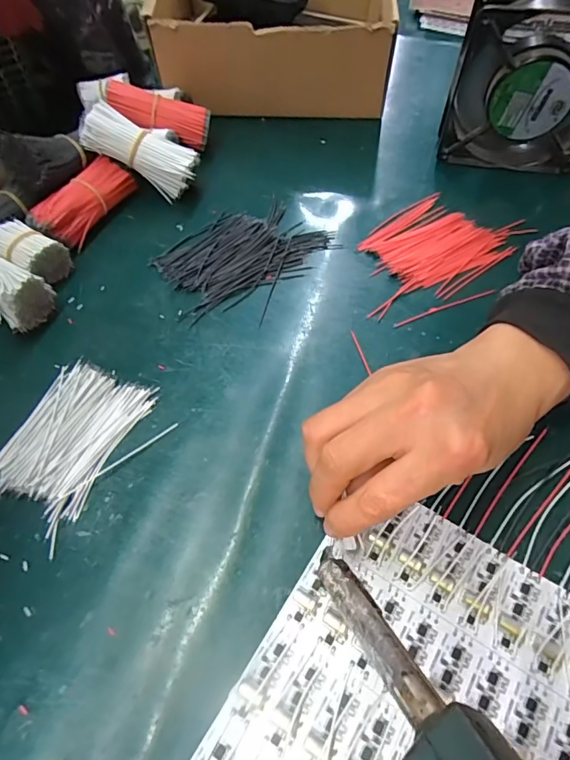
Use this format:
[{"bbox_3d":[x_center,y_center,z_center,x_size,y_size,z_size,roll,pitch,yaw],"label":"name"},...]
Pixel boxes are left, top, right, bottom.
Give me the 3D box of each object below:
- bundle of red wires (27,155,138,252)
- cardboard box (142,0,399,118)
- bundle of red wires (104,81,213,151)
[{"bbox_3d":[-0.163,-0.142,0.373,0.032,0.033,0.090,22,61,14],"label":"bundle of red wires"},{"bbox_3d":[-0.006,-0.348,0.460,0.220,0.089,0.184,2,58,2],"label":"cardboard box"},{"bbox_3d":[-0.109,-0.234,0.403,0.085,0.025,0.023,14,56,-17],"label":"bundle of red wires"}]

